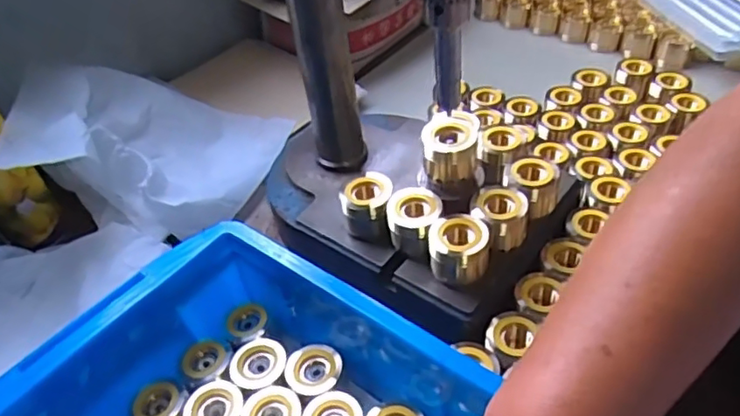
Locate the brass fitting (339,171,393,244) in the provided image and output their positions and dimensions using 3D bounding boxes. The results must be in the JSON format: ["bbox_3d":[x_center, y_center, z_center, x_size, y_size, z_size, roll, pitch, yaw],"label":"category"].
[{"bbox_3d":[-0.002,-0.001,0.457,0.040,0.036,0.046,-1,45,9],"label":"brass fitting"}]

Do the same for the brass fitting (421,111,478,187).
[{"bbox_3d":[0.060,-0.041,0.442,0.039,0.041,0.039,0,45,10],"label":"brass fitting"}]

